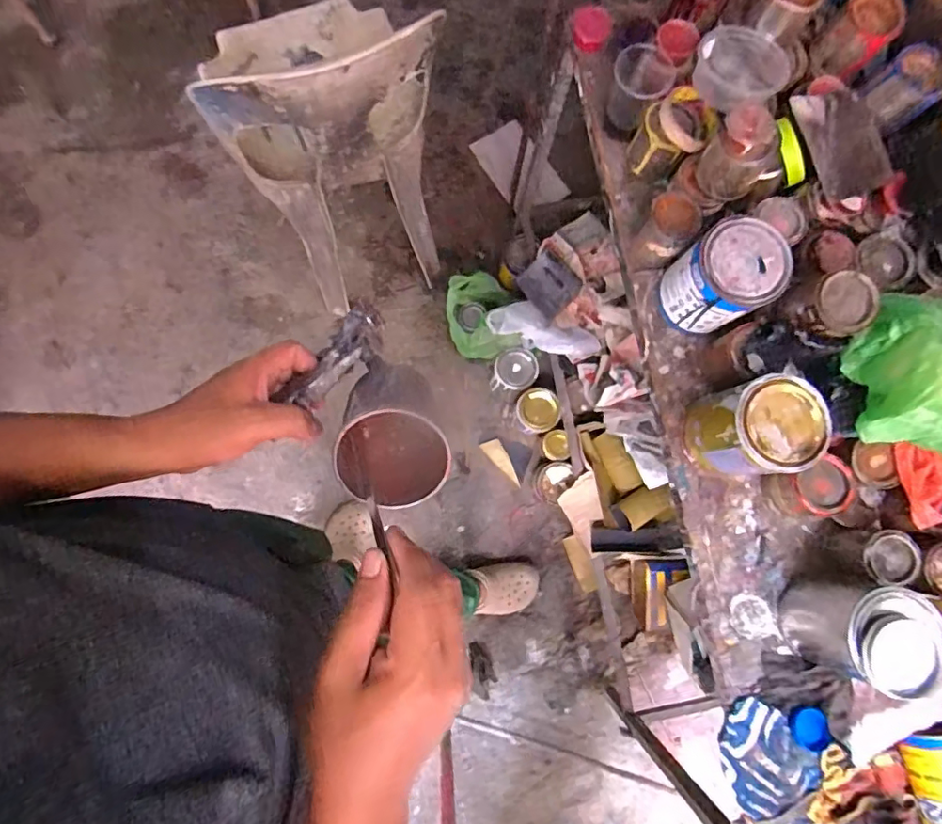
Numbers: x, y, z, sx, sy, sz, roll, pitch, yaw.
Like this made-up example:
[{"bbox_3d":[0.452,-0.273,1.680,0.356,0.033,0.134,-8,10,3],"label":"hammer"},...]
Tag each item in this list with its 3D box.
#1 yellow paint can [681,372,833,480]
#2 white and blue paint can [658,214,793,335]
[{"bbox_3d":[0.325,0.024,0.644,0.109,0.136,0.100,1,79,-3],"label":"yellow paint can"},{"bbox_3d":[0.306,-0.157,0.670,0.104,0.123,0.098,1,79,-3],"label":"white and blue paint can"}]

